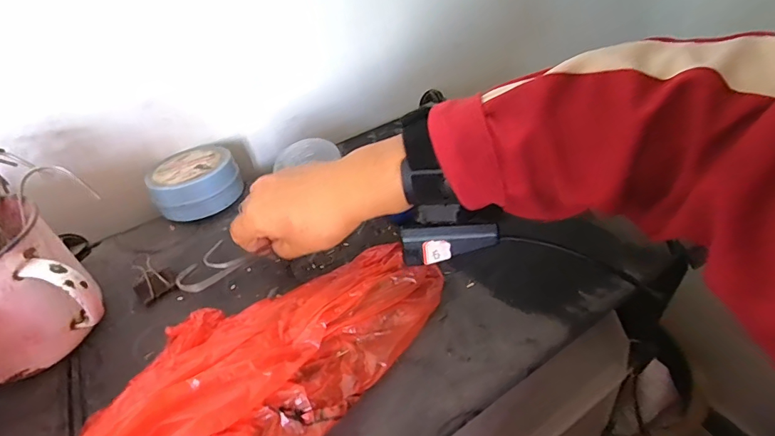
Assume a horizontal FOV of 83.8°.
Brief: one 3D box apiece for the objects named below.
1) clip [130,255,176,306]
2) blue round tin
[{"bbox_3d":[-0.210,0.053,0.380,0.028,0.025,0.032,22,49,30],"label":"clip"},{"bbox_3d":[-0.207,-0.041,0.470,0.088,0.040,0.092,-4,41,4],"label":"blue round tin"}]

